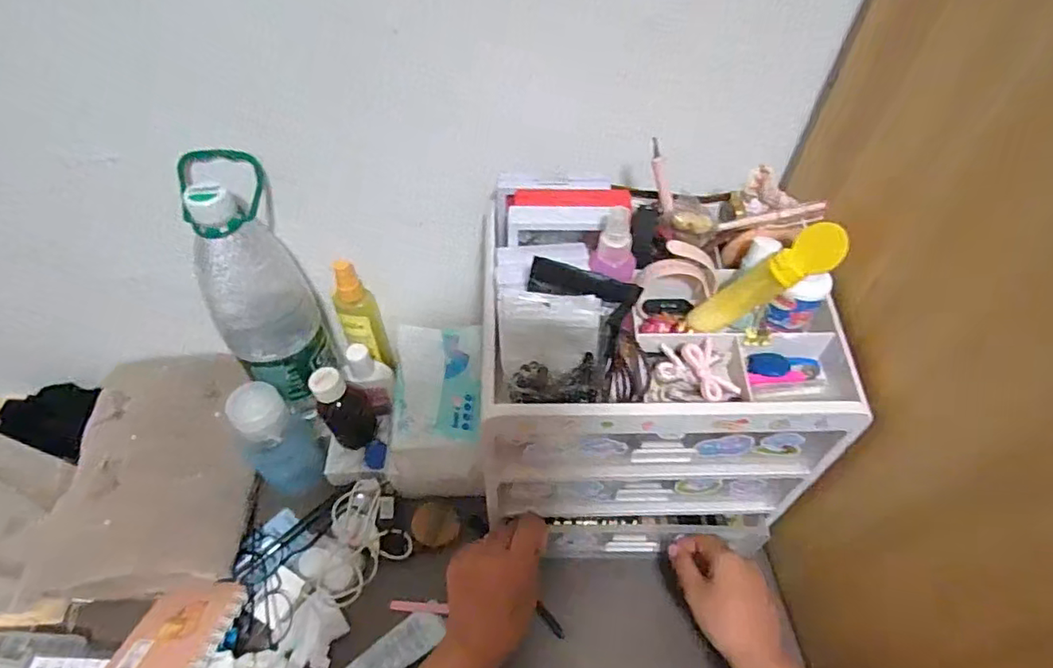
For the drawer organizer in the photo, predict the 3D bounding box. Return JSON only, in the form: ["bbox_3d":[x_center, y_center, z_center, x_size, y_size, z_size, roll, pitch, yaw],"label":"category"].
[{"bbox_3d":[0.102,0.046,0.486,0.265,0.297,0.183,0,52,-3],"label":"drawer organizer"}]

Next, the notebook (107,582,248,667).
[{"bbox_3d":[-0.309,0.268,0.496,0.077,0.019,0.097,12,43,3],"label":"notebook"}]

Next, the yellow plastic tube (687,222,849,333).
[{"bbox_3d":[0.173,-0.038,0.408,0.020,0.119,0.030,26,45,-28],"label":"yellow plastic tube"}]

